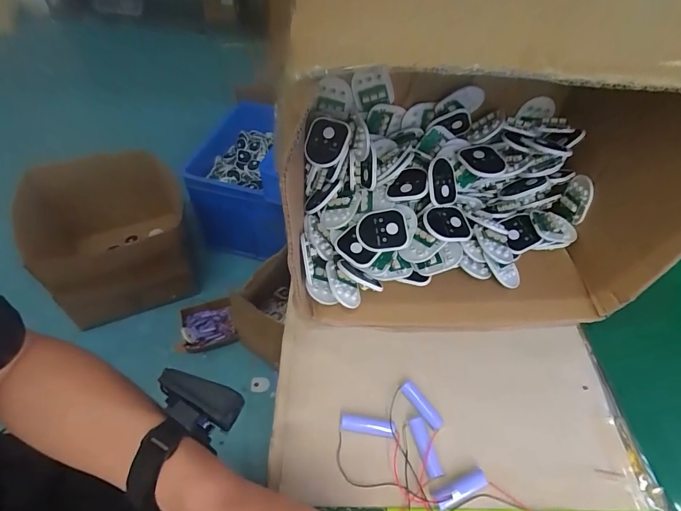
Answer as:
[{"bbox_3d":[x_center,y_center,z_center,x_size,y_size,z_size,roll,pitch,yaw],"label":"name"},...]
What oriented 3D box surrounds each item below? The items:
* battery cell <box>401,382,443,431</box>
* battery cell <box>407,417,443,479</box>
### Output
[{"bbox_3d":[0.079,0.146,0.357,0.016,0.013,0.049,-29,59,-25],"label":"battery cell"},{"bbox_3d":[0.076,0.172,0.331,0.016,0.011,0.049,-11,53,-13],"label":"battery cell"}]

